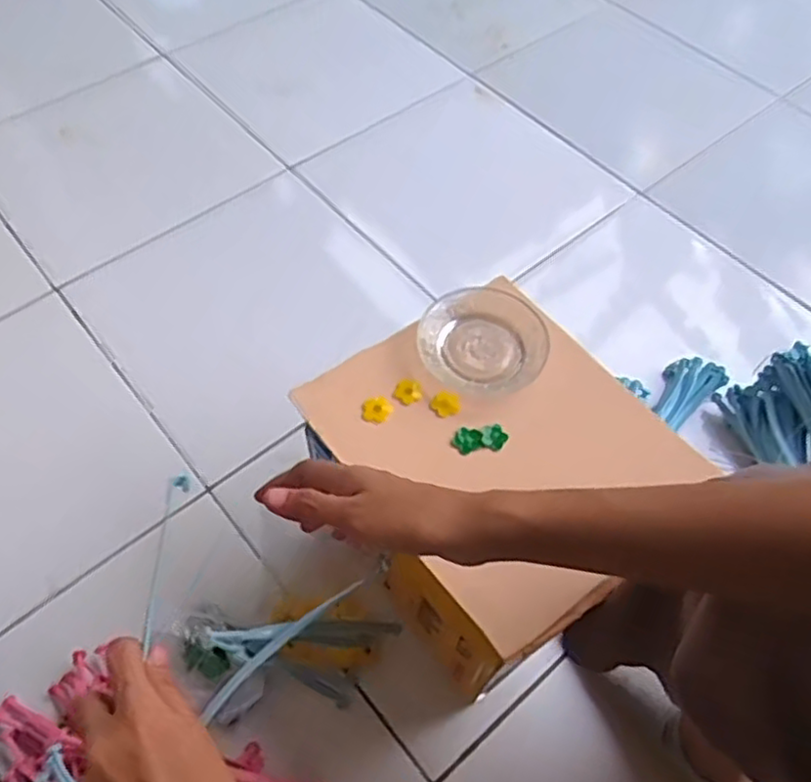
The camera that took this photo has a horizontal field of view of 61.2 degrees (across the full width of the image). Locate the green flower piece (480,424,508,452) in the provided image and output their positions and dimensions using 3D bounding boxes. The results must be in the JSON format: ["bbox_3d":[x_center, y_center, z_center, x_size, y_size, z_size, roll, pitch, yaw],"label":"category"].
[{"bbox_3d":[0.074,0.038,0.577,0.021,0.008,0.022,0,58,0],"label":"green flower piece"}]

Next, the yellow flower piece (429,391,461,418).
[{"bbox_3d":[0.035,0.011,0.595,0.022,0.007,0.025,-39,66,-22],"label":"yellow flower piece"}]

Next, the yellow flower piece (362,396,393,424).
[{"bbox_3d":[-0.024,0.016,0.587,0.026,0.013,0.019,-3,58,-2],"label":"yellow flower piece"}]

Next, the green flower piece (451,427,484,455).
[{"bbox_3d":[0.053,0.042,0.578,0.024,0.011,0.022,0,58,0],"label":"green flower piece"}]

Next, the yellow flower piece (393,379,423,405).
[{"bbox_3d":[0.002,0.000,0.596,0.024,0.010,0.021,-15,59,-9],"label":"yellow flower piece"}]

